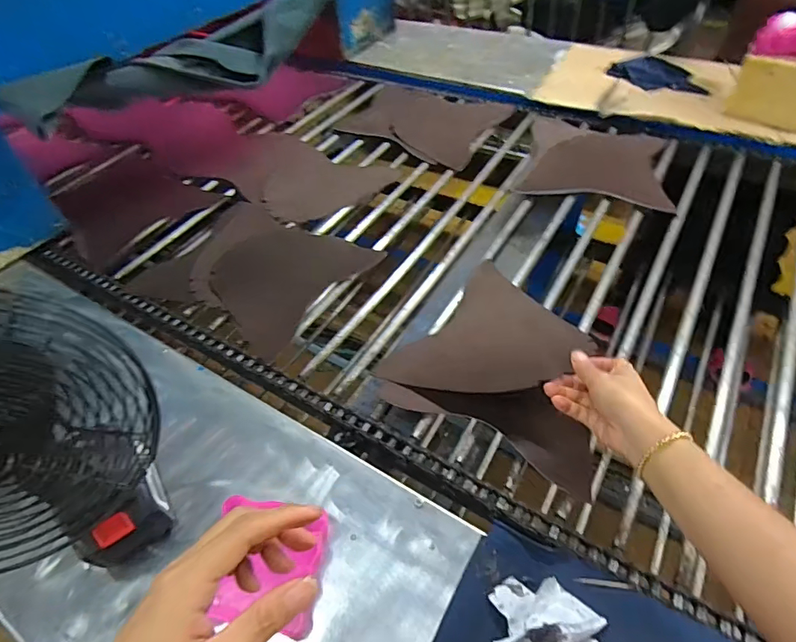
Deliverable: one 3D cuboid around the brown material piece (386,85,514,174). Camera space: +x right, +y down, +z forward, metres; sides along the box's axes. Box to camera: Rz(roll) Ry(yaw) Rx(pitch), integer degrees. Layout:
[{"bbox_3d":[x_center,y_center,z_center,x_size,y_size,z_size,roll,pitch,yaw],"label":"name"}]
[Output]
[{"bbox_3d":[0.061,-0.435,1.025,0.299,0.005,0.257,21,55,20],"label":"brown material piece"}]

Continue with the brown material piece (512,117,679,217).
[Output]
[{"bbox_3d":[0.366,-0.304,0.878,0.245,0.023,0.295,9,52,16],"label":"brown material piece"}]

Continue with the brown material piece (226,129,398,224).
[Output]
[{"bbox_3d":[-0.209,-0.293,0.928,0.359,0.014,0.226,27,58,24],"label":"brown material piece"}]

